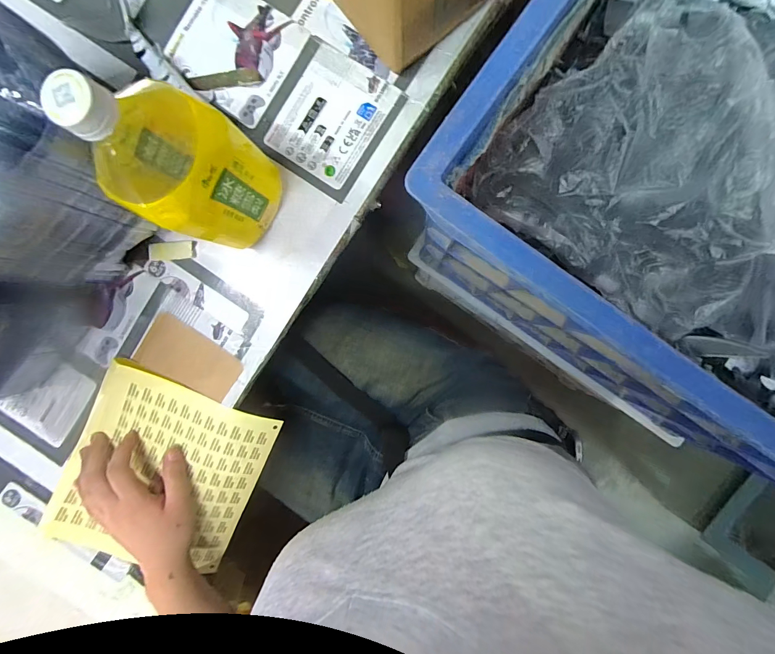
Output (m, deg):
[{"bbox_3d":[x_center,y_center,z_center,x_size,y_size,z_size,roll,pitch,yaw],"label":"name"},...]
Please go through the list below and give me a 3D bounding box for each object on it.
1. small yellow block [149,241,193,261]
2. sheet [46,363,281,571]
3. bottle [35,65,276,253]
[{"bbox_3d":[-0.236,-0.083,0.399,0.047,0.007,0.020,-4,93,2],"label":"small yellow block"},{"bbox_3d":[-0.246,0.163,0.413,0.184,0.058,0.200,25,94,1],"label":"sheet"},{"bbox_3d":[-0.159,-0.124,0.292,0.082,0.205,0.091,27,94,1],"label":"bottle"}]

